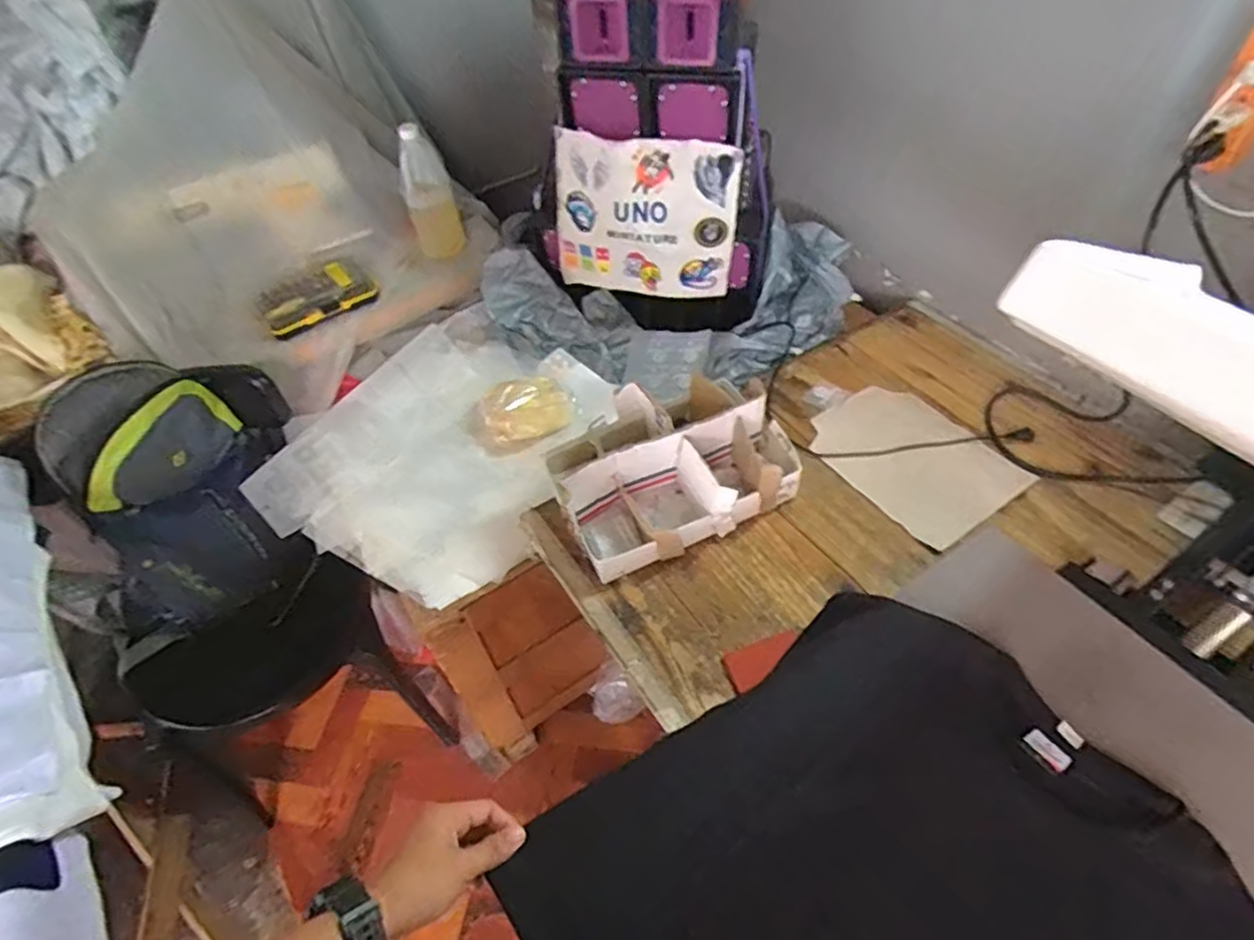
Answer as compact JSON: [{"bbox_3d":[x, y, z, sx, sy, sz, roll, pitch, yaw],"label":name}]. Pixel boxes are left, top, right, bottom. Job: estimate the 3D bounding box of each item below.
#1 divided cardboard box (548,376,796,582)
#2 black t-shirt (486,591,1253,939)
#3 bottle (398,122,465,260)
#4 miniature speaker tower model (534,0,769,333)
[{"bbox_3d":[0.057,-0.009,0.881,0.308,0.113,0.216,-20,53,-13],"label":"divided cardboard box"},{"bbox_3d":[0.198,0.342,0.489,0.458,0.049,0.416,-30,56,-20],"label":"black t-shirt"},{"bbox_3d":[-0.356,-0.489,1.191,0.083,0.242,0.061,-14,52,-8],"label":"bottle"},{"bbox_3d":[0.040,-0.561,0.931,0.369,0.749,0.164,10,52,10],"label":"miniature speaker tower model"}]

